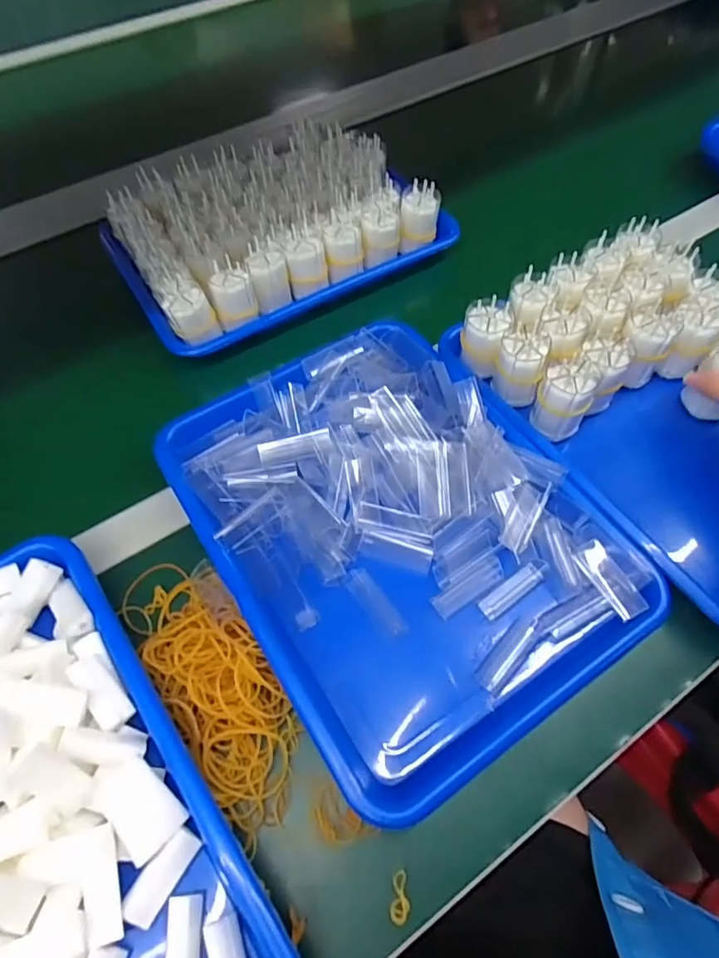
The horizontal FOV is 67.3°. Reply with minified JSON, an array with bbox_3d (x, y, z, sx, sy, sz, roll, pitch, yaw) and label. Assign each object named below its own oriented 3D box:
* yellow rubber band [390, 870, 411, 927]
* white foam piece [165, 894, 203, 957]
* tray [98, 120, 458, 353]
[{"bbox_3d":[0.023,0.229,0.296,0.011,0.004,0.024,5,59,4],"label":"yellow rubber band"},{"bbox_3d":[-0.090,0.240,0.274,0.018,0.011,0.045,-5,59,-2],"label":"white foam piece"},{"bbox_3d":[-0.091,-0.266,0.567,0.309,0.063,0.207,-26,61,-13],"label":"tray"}]

